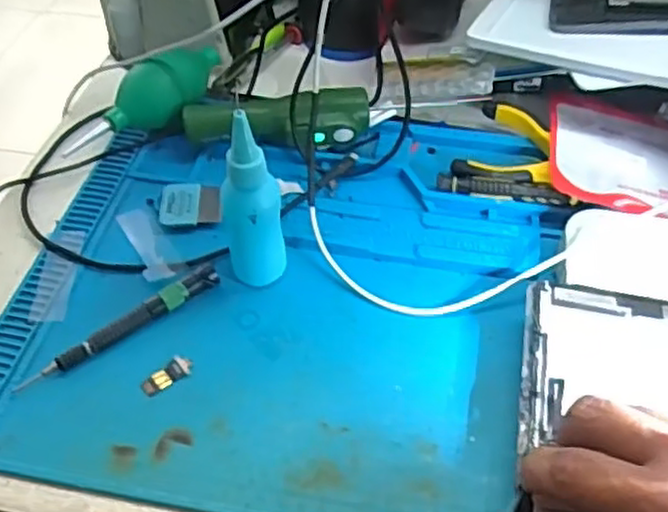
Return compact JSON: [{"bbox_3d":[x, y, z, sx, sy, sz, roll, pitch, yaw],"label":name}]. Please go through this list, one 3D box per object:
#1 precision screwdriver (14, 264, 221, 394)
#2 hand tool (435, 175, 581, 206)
[{"bbox_3d":[-0.127,0.042,0.426,0.130,0.014,0.011,-30,55,-23],"label":"precision screwdriver"},{"bbox_3d":[0.121,-0.048,0.499,0.093,0.012,0.014,10,49,10],"label":"hand tool"}]

